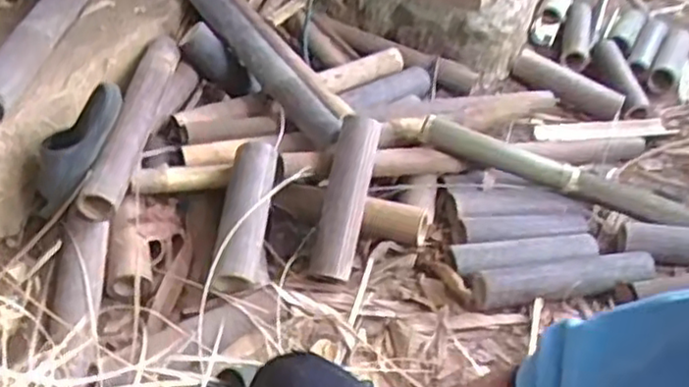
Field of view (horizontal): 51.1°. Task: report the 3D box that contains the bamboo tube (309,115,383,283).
[{"bbox_3d":[0.005,0.008,1.501,0.085,0.074,0.367,10,69,7],"label":"bamboo tube"}]

